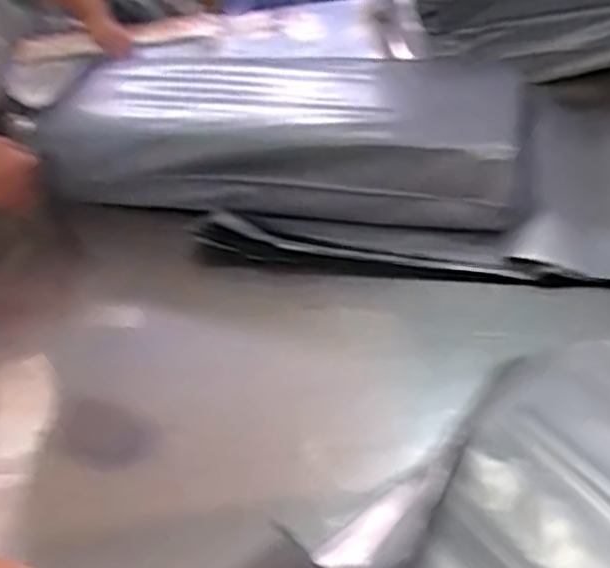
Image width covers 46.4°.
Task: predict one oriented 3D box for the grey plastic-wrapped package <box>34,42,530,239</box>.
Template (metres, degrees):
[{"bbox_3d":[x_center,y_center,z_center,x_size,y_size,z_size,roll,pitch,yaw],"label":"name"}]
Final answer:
[{"bbox_3d":[-0.022,-0.213,0.902,0.574,0.092,0.311,2,42,5],"label":"grey plastic-wrapped package"}]

